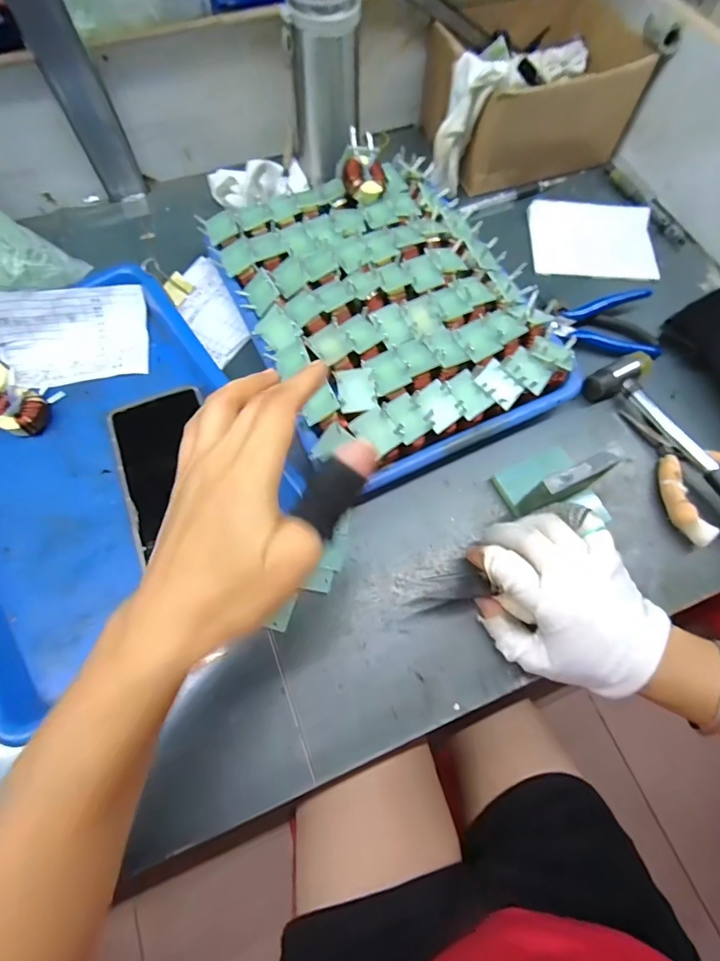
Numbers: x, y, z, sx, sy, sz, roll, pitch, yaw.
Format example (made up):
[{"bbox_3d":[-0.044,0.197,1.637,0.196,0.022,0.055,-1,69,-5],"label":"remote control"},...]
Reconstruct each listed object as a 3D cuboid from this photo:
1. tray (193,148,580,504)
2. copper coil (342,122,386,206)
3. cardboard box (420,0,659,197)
[{"bbox_3d":[0.020,-0.162,0.403,0.244,0.050,0.320,-26,70,-11],"label":"tray"},{"bbox_3d":[0.005,-0.298,0.419,0.041,0.022,0.059,3,88,-16],"label":"copper coil"},{"bbox_3d":[0.188,-0.437,0.491,0.209,0.094,0.169,-14,69,-7],"label":"cardboard box"}]

